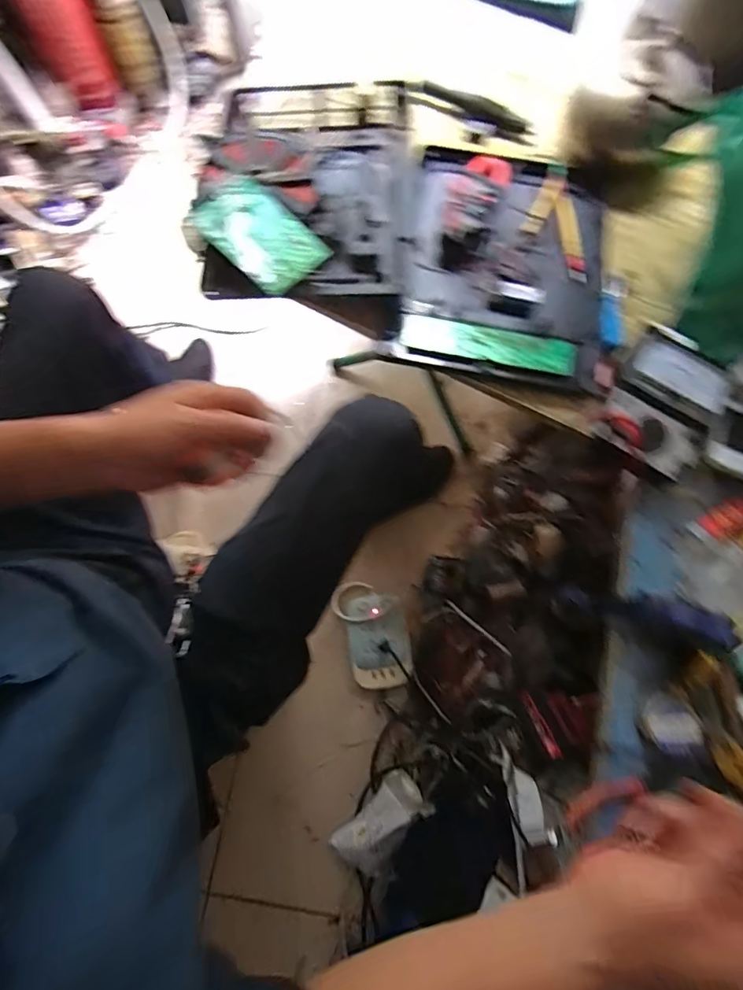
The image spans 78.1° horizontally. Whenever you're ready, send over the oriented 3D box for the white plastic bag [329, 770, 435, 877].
[{"bbox_3d":[0.022,0.604,0.835,0.091,0.051,0.184,44,91,10],"label":"white plastic bag"}]

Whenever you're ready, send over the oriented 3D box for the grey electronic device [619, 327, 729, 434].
[{"bbox_3d":[0.367,-0.141,0.550,0.119,0.012,0.105,33,68,8],"label":"grey electronic device"}]

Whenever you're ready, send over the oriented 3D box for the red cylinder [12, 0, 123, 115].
[{"bbox_3d":[-0.709,-1.083,1.038,0.143,0.355,0.114,-27,77,-8],"label":"red cylinder"}]

